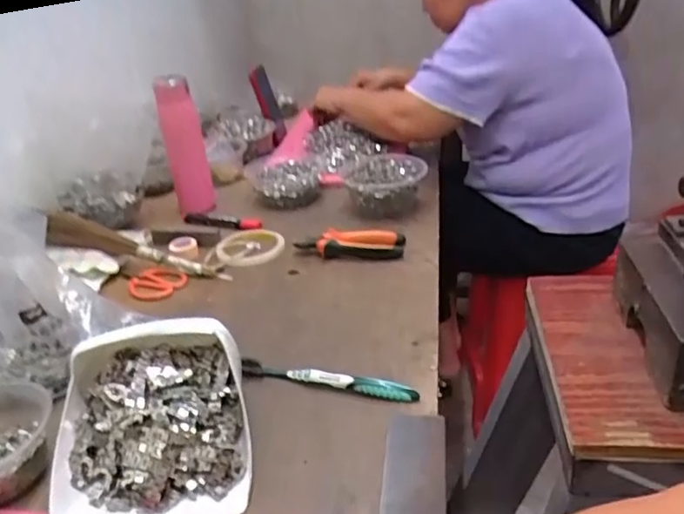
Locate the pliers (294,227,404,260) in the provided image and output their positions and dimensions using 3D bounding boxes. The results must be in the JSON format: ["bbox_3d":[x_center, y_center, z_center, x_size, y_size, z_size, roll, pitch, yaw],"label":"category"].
[{"bbox_3d":[0.011,-0.020,0.834,0.147,0.030,0.044,-3,28,4],"label":"pliers"}]

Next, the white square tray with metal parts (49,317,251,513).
[{"bbox_3d":[-0.161,0.137,0.514,0.157,0.048,0.182,-7,54,-6],"label":"white square tray with metal parts"}]

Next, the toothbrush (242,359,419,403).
[{"bbox_3d":[-0.015,0.118,0.582,0.178,0.012,0.015,5,29,18],"label":"toothbrush"}]

